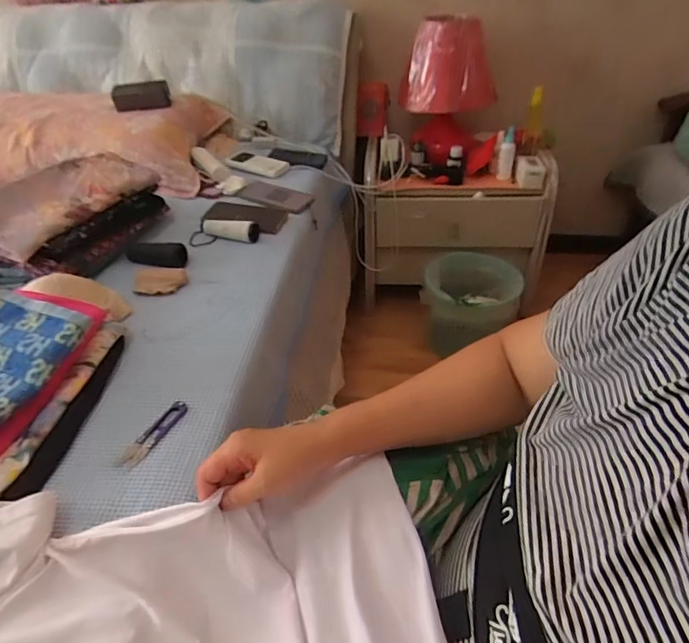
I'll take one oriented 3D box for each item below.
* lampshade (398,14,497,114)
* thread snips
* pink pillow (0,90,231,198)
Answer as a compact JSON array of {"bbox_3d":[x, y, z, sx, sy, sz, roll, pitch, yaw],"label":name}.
[{"bbox_3d":[0.272,-0.673,1.235,0.251,0.199,0.224,6,40,10],"label":"lampshade"},{"bbox_3d":[-0.223,0.133,0.551,0.026,0.015,0.096,15,43,20],"label":"thread snips"},{"bbox_3d":[-0.688,-0.448,1.145,0.712,0.131,0.374,0,38,2],"label":"pink pillow"}]

